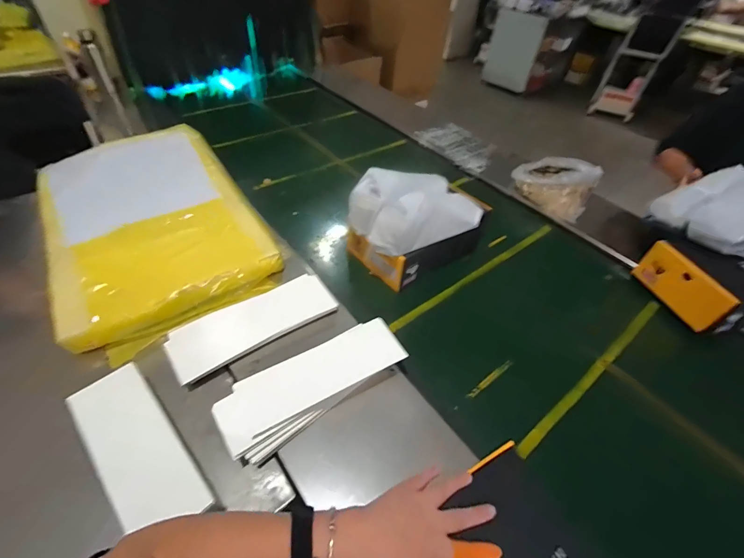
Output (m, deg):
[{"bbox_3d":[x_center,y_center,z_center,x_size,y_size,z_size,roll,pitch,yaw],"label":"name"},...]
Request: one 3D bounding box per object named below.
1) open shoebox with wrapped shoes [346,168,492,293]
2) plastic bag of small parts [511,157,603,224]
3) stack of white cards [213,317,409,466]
[{"bbox_3d":[0.133,-0.153,0.909,0.356,0.229,0.197,-22,52,-24],"label":"open shoebox with wrapped shoes"},{"bbox_3d":[0.637,-0.352,1.233,0.261,0.118,0.258,27,50,20],"label":"plastic bag of small parts"},{"bbox_3d":[-0.103,0.199,0.658,0.341,0.079,0.118,-24,53,-25],"label":"stack of white cards"}]

